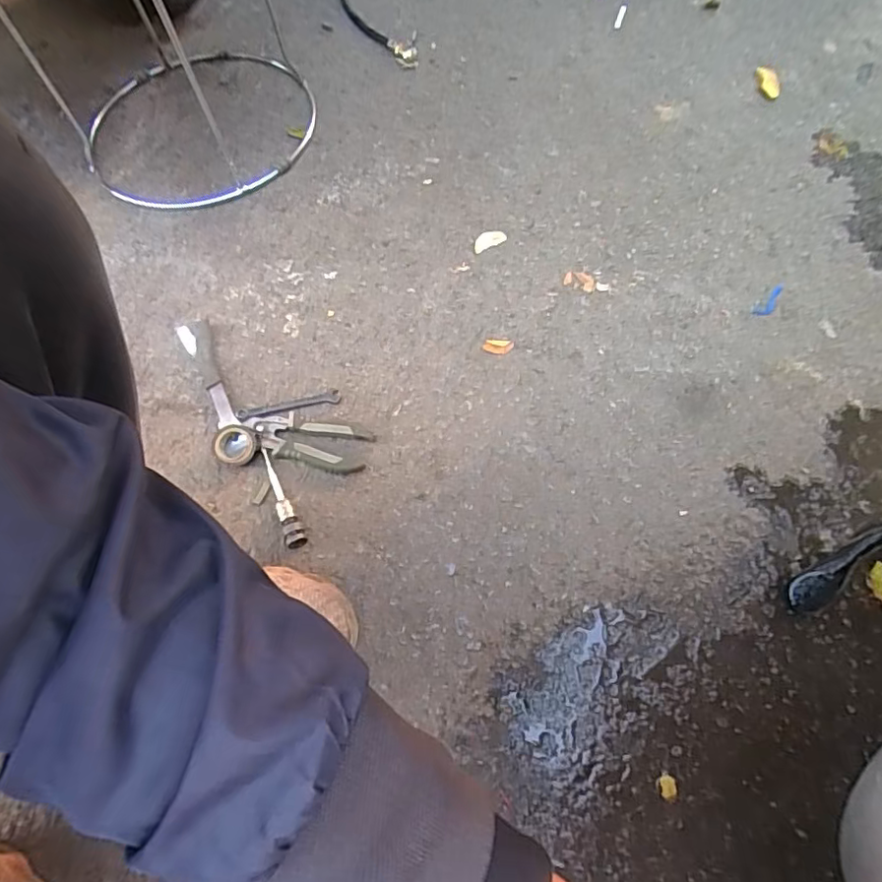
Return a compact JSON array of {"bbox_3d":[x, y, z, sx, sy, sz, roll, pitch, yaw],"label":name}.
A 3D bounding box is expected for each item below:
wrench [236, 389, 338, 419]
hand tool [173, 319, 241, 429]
[{"bbox_3d":[-0.177,-0.041,0.657,0.116,0.010,0.018,-13,65,-2],"label":"wrench"},{"bbox_3d":[-0.278,-0.078,0.671,0.036,0.015,0.162,-23,66,-7],"label":"hand tool"}]

